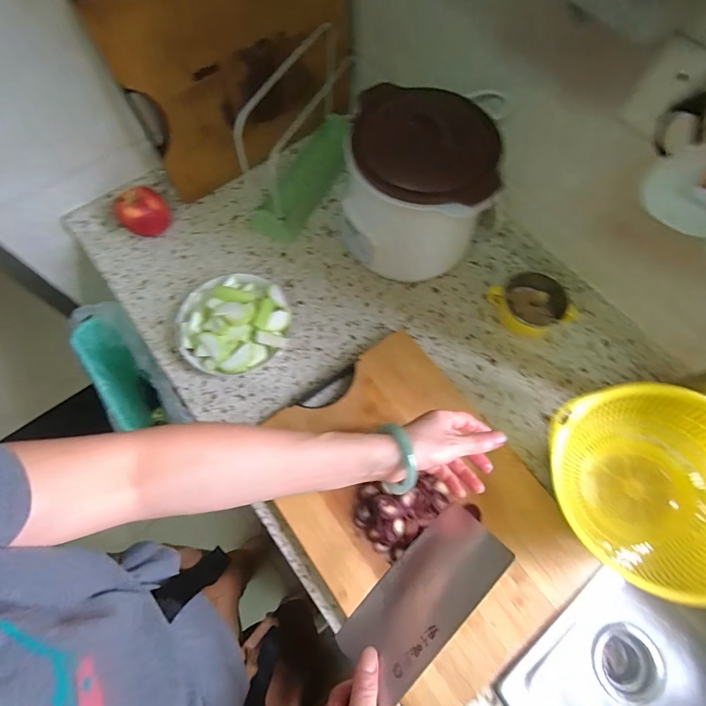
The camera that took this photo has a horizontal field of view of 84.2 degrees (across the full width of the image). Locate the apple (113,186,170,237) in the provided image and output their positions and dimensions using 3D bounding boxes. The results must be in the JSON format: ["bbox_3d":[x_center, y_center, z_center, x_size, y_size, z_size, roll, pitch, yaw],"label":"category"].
[{"bbox_3d":[-0.351,-0.233,0.659,0.077,0.068,0.059,-34,72,-13],"label":"apple"}]

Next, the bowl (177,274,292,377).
[{"bbox_3d":[-0.183,-0.048,0.593,0.162,0.059,0.159,0,68,-1],"label":"bowl"}]

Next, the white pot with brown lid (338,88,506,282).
[{"bbox_3d":[0.088,-0.234,0.564,0.189,0.195,0.168,6,68,2],"label":"white pot with brown lid"}]

